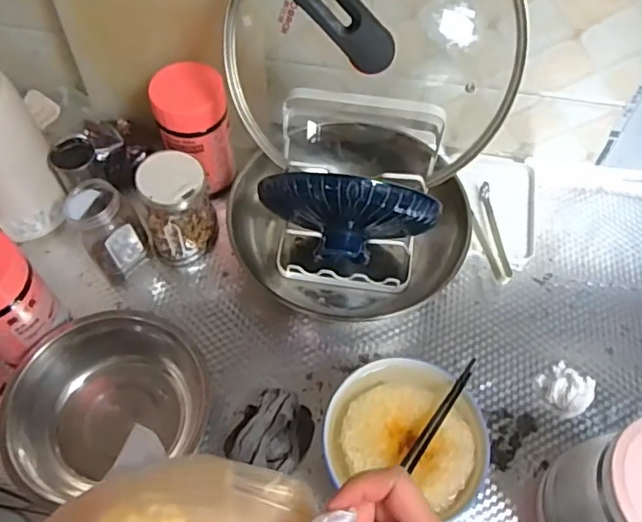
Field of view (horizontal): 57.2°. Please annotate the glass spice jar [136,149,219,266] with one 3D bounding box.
[{"bbox_3d":[-0.186,-0.066,0.779,0.084,0.141,0.086,1,59,-1],"label":"glass spice jar"}]

